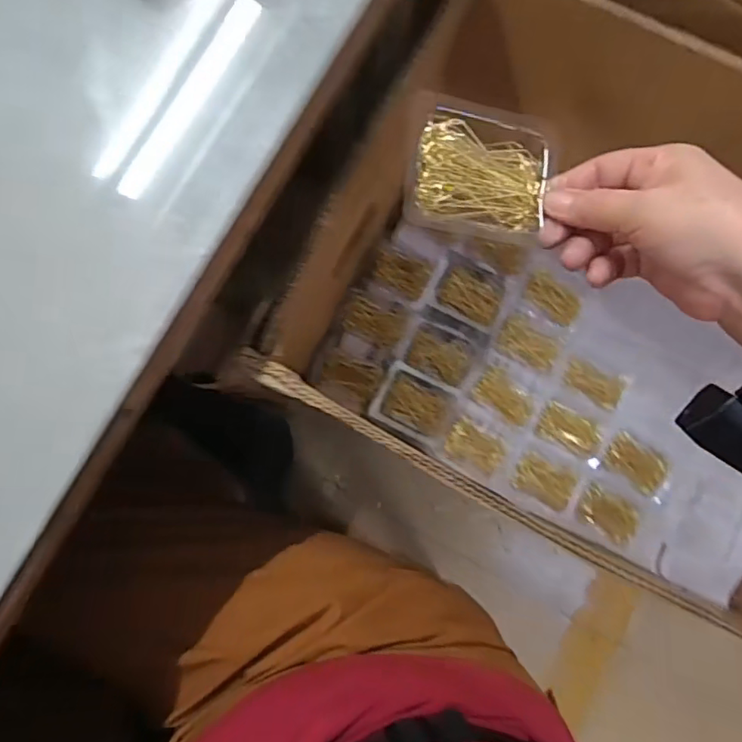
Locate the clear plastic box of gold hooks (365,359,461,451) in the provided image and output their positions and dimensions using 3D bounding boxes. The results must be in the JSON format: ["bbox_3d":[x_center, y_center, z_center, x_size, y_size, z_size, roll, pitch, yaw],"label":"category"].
[{"bbox_3d":[0.053,0.041,0.659,0.093,0.017,0.073,27,84,1],"label":"clear plastic box of gold hooks"}]

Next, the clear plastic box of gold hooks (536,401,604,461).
[{"bbox_3d":[0.242,0.072,0.668,0.081,0.010,0.045,28,84,1],"label":"clear plastic box of gold hooks"}]

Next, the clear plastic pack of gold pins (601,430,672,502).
[{"bbox_3d":[0.324,0.114,0.664,0.088,0.010,0.056,35,85,2],"label":"clear plastic pack of gold pins"}]

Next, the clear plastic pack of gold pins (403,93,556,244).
[{"bbox_3d":[0.062,-0.111,0.309,0.083,0.020,0.070,6,95,-18],"label":"clear plastic pack of gold pins"}]

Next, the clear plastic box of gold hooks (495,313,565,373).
[{"bbox_3d":[0.195,-0.036,0.678,0.076,0.014,0.048,33,85,2],"label":"clear plastic box of gold hooks"}]

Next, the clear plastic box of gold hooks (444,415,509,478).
[{"bbox_3d":[0.126,0.089,0.658,0.072,0.013,0.052,30,84,1],"label":"clear plastic box of gold hooks"}]

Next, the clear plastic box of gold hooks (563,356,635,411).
[{"bbox_3d":[0.275,0.013,0.680,0.078,0.011,0.047,26,84,1],"label":"clear plastic box of gold hooks"}]

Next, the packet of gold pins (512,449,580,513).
[{"bbox_3d":[0.207,0.131,0.661,0.073,0.010,0.048,28,84,1],"label":"packet of gold pins"}]

